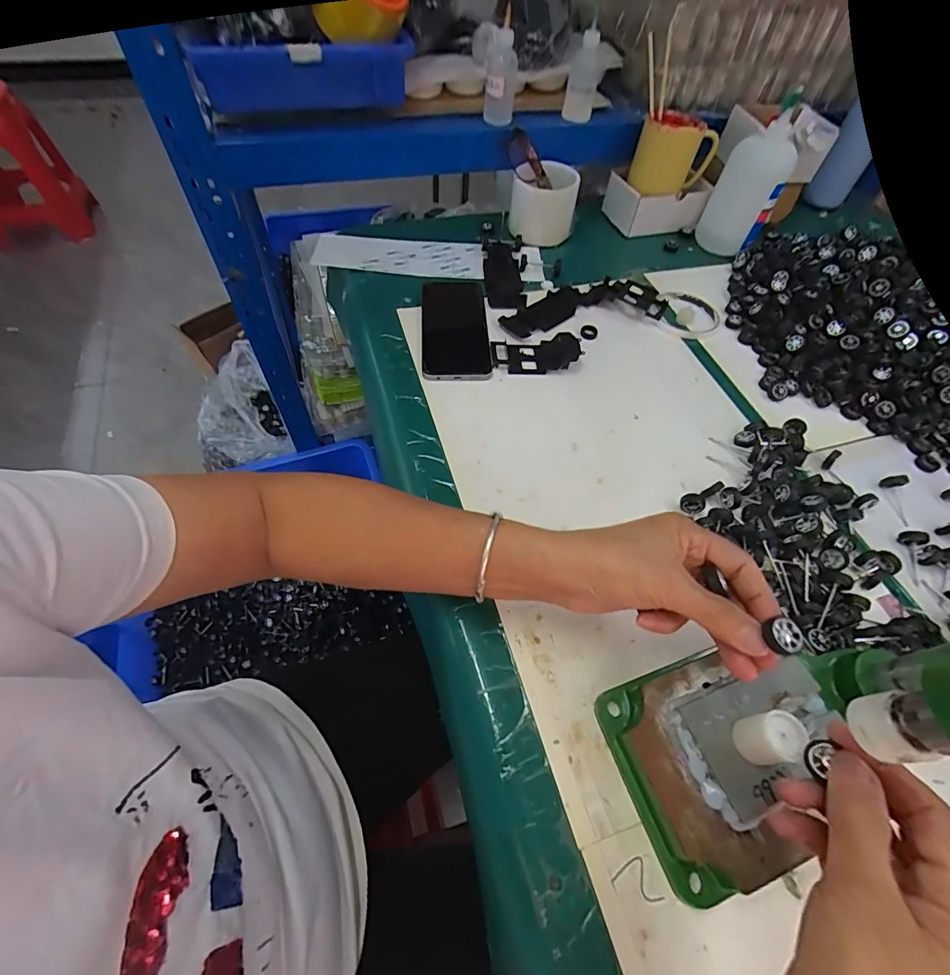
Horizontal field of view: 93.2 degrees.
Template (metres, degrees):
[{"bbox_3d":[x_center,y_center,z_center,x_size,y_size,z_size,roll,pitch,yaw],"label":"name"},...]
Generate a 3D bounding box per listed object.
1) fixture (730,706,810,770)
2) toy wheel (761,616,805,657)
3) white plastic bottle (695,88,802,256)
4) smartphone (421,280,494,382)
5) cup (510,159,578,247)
[{"bbox_3d":[0.165,0.143,0.255,0.027,0.033,0.024,-12,59,-12],"label":"fixture"},{"bbox_3d":[0.163,0.078,0.236,0.017,0.006,0.018,2,57,-4],"label":"toy wheel"},{"bbox_3d":[0.361,-0.399,0.591,0.076,0.160,0.060,25,58,11],"label":"white plastic bottle"},{"bbox_3d":[-0.023,-0.188,0.513,0.074,0.011,0.172,-1,57,-6],"label":"smartphone"},{"bbox_3d":[0.091,-0.377,0.600,0.089,0.078,0.075,13,57,3],"label":"cup"}]

